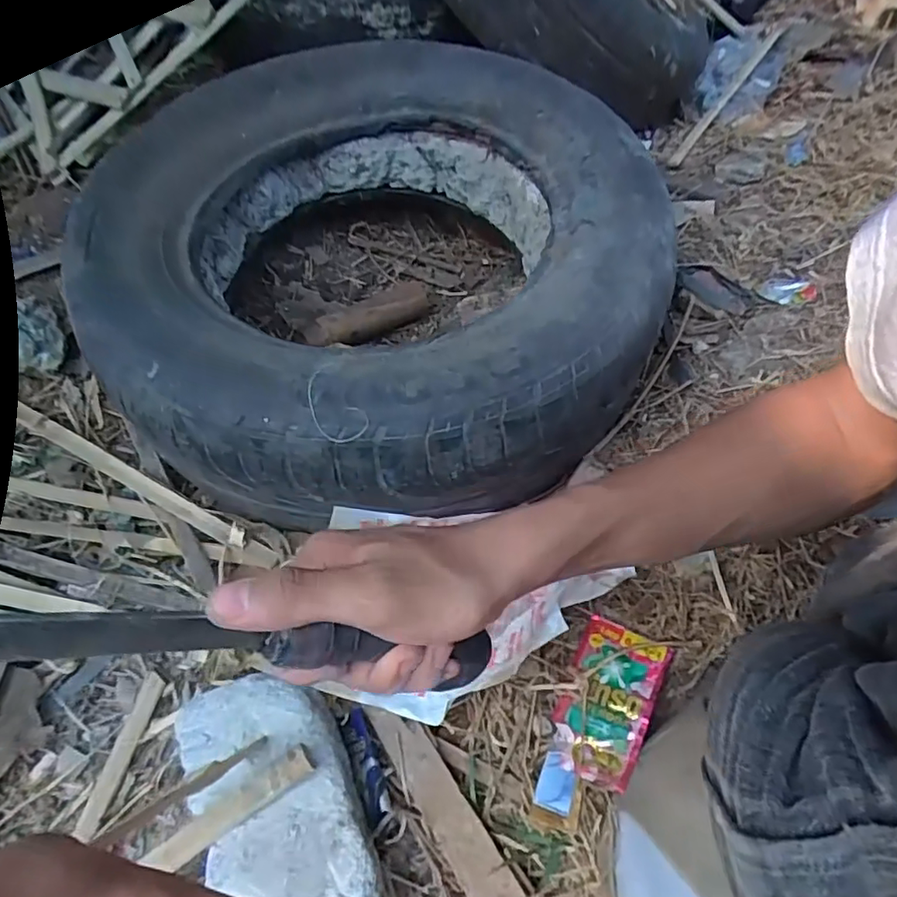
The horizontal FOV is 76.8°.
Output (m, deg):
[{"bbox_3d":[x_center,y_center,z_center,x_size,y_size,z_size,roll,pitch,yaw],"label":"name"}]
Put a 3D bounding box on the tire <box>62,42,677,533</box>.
[{"bbox_3d":[-0.077,-0.203,0.595,0.524,0.146,0.553,-6,61,-5],"label":"tire"}]

